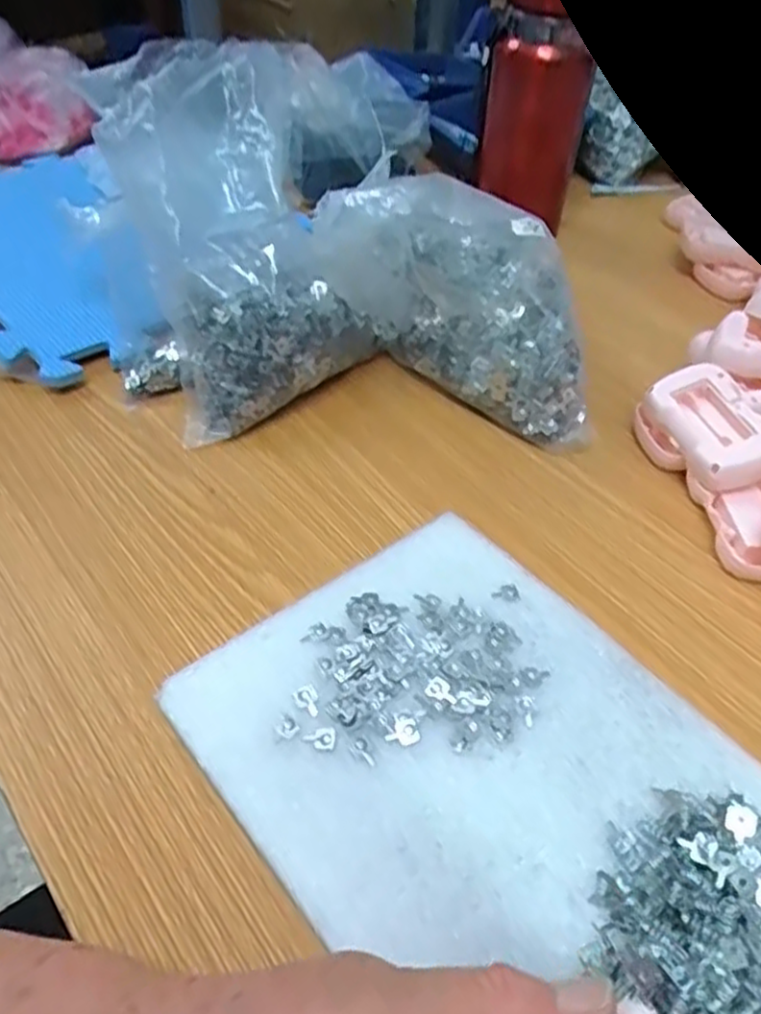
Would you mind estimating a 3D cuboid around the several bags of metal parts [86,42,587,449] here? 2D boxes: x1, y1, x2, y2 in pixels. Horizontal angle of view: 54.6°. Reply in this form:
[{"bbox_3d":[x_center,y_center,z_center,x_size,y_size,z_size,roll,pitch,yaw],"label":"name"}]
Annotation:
[{"bbox_3d":[-0.028,-0.164,0.464,0.304,0.160,0.183,2,47,-3],"label":"several bags of metal parts"}]

